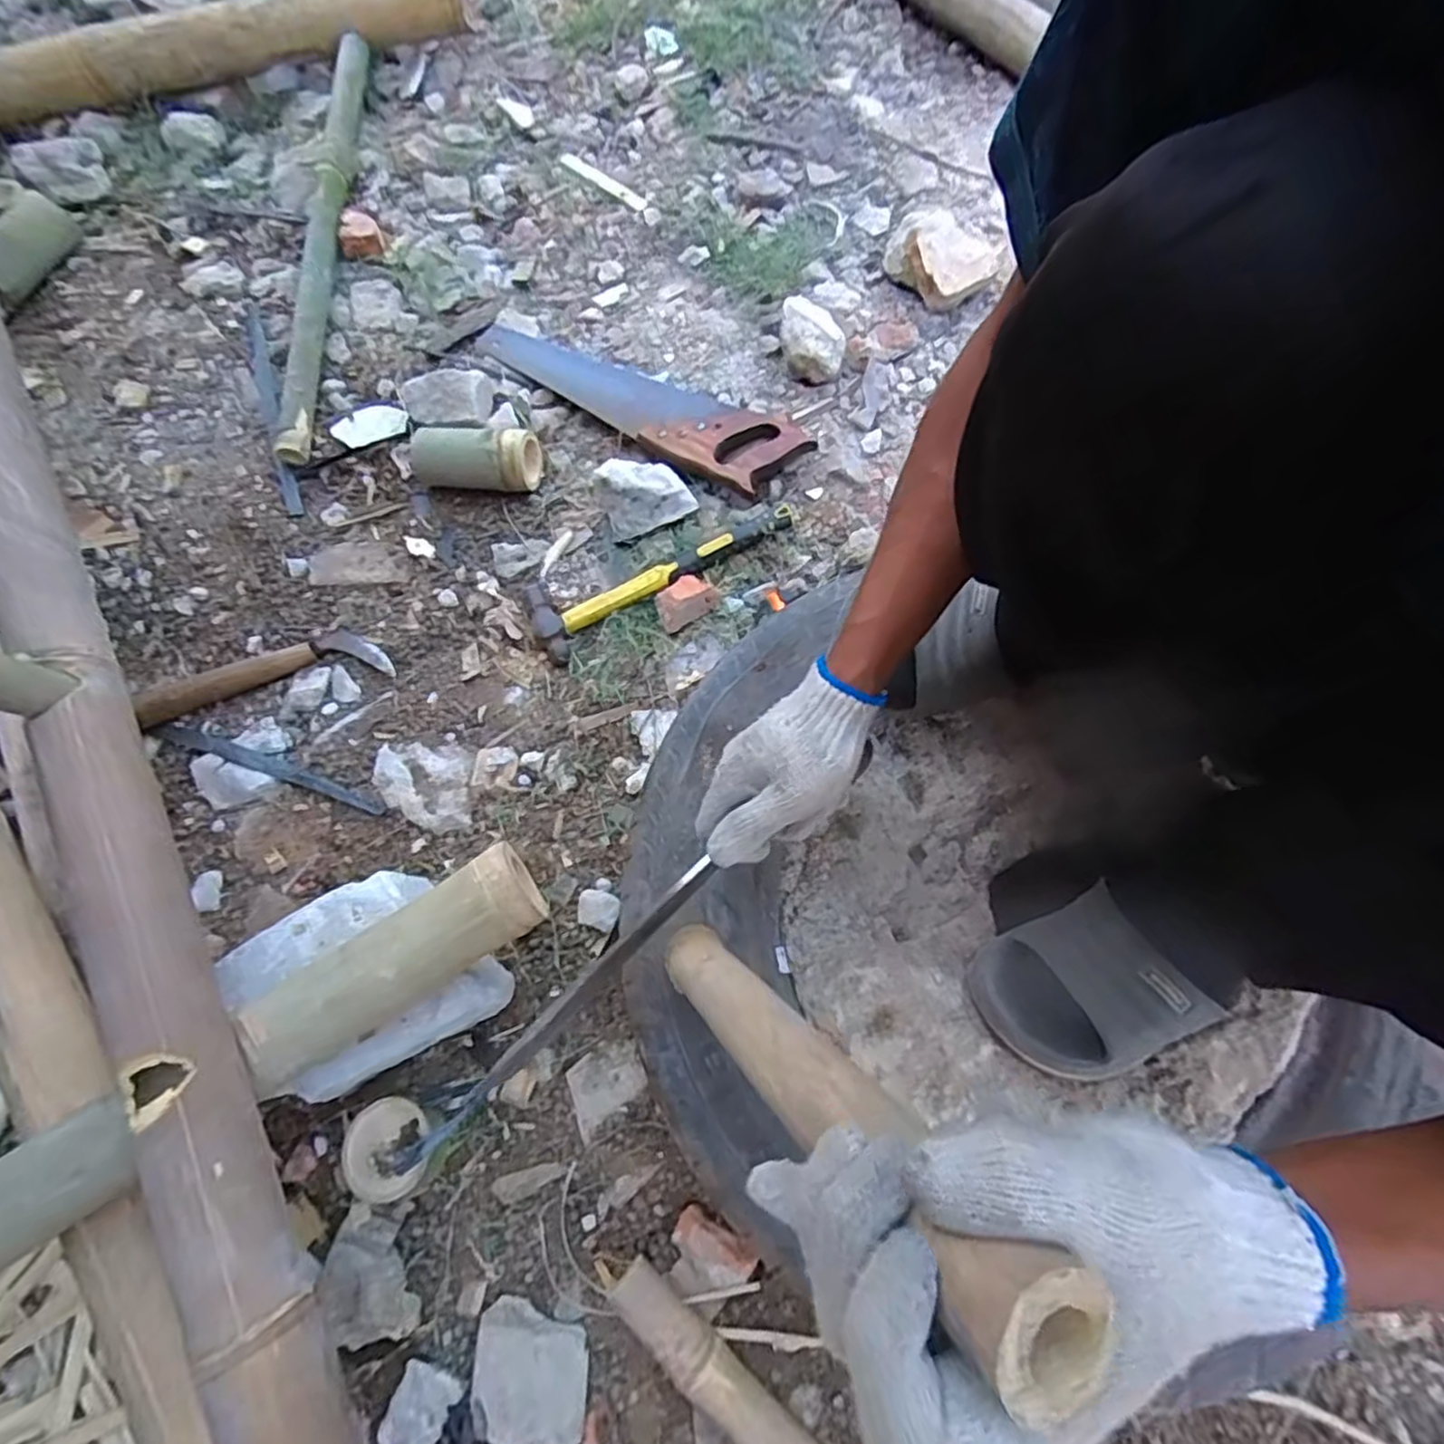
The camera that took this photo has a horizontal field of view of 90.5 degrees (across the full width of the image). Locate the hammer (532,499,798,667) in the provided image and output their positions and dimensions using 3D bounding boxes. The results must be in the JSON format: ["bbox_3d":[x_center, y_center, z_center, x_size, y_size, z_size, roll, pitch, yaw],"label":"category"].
[{"bbox_3d":[-0.073,-0.184,0.816,0.315,0.033,0.087,-30,72,-9],"label":"hammer"}]

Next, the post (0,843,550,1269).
[{"bbox_3d":[-0.373,0.255,0.510,0.523,0.071,0.071,-33,73,-10],"label":"post"}]

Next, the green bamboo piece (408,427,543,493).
[{"bbox_3d":[-0.298,-0.319,0.854,0.162,0.062,0.064,4,70,3],"label":"green bamboo piece"}]

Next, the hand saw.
[{"bbox_3d":[-0.110,-0.405,0.882,0.447,0.034,0.112,30,73,11],"label":"hand saw"}]

